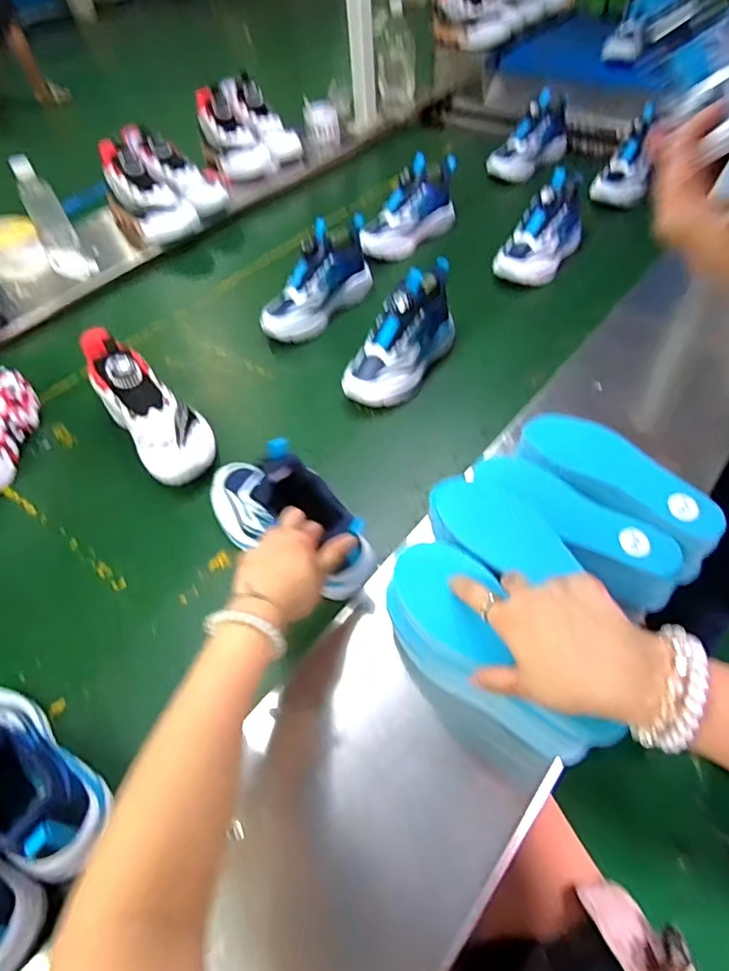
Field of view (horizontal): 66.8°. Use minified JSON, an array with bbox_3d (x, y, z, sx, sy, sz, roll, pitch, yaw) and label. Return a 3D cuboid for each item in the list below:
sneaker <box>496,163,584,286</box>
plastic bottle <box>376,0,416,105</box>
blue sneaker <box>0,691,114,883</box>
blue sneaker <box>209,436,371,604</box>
[{"bbox_3d":[0.309,-0.446,0.949,0.104,0.118,0.200,22,58,20],"label":"sneaker"},{"bbox_3d":[0.085,-1.114,1.429,0.103,0.213,0.083,-3,52,3],"label":"plastic bottle"},{"bbox_3d":[-0.314,0.229,0.463,0.214,0.153,0.076,27,60,23],"label":"blue sneaker"},{"bbox_3d":[-0.095,0.019,0.593,0.220,0.134,0.080,28,60,24],"label":"blue sneaker"}]

